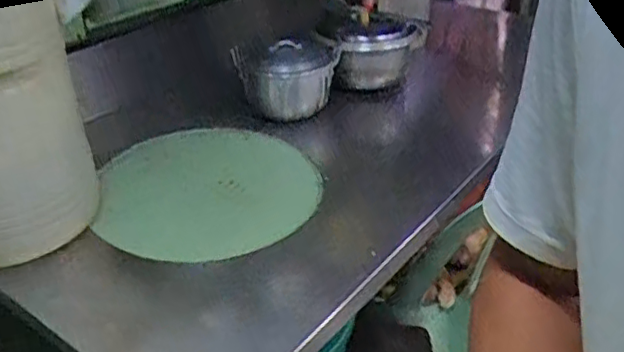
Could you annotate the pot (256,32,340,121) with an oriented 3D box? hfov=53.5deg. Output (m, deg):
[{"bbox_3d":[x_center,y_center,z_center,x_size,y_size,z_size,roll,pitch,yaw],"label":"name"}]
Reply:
[{"bbox_3d":[-0.028,-0.206,1.332,0.155,0.161,0.153,2,32,4],"label":"pot"}]

